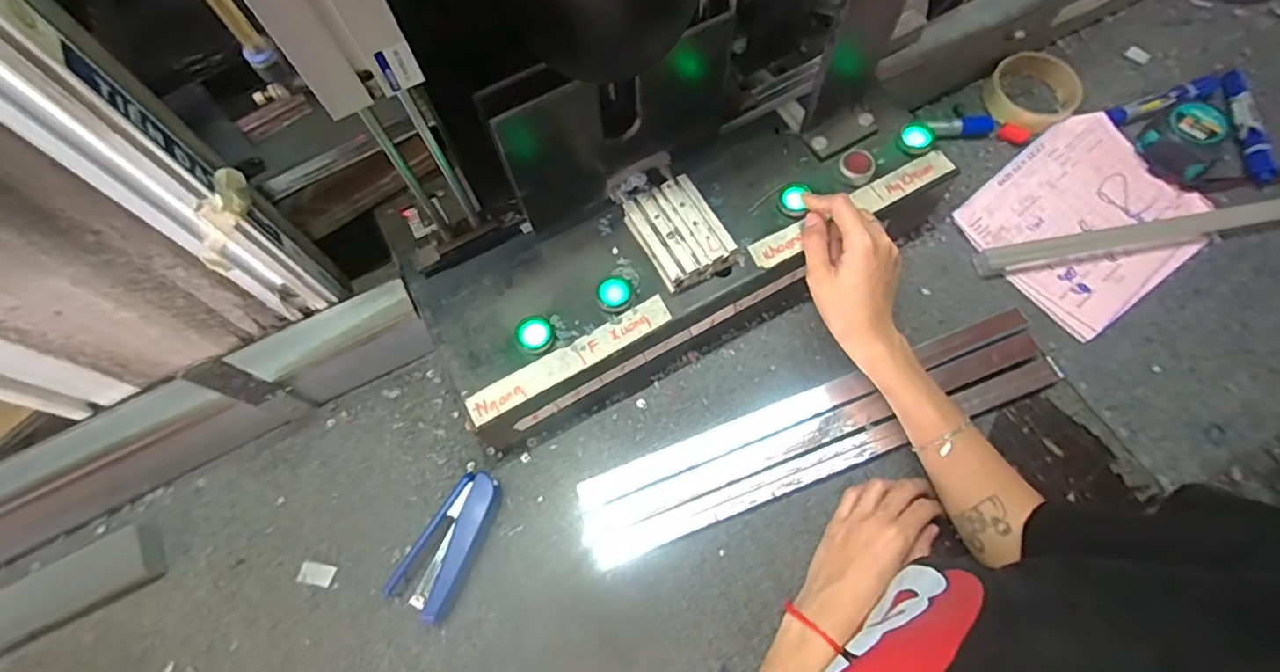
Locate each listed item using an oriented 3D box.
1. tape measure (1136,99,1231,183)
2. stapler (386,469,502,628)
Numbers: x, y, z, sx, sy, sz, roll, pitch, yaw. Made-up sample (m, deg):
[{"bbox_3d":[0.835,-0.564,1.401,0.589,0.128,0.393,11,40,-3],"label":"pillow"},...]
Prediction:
[{"bbox_3d":[0.518,-0.189,0.562,0.053,0.041,0.063,-42,72,-14],"label":"tape measure"},{"bbox_3d":[-0.151,0.161,0.469,0.055,0.029,0.110,26,71,13],"label":"stapler"}]

